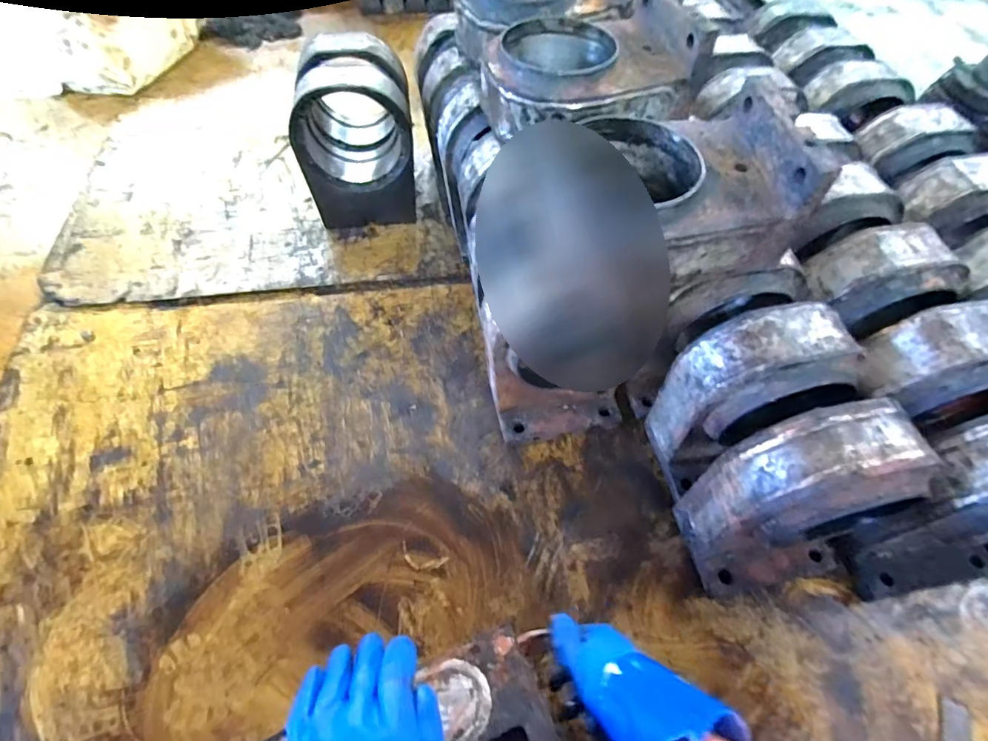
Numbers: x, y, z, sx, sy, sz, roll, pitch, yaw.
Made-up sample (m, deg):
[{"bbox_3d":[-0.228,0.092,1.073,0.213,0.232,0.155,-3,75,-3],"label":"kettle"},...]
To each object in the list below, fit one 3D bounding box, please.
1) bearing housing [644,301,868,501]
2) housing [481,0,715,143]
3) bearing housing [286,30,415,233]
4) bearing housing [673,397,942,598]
[{"bbox_3d":[0.363,0.046,0.709,0.217,0.283,0.124,-9,57,-8],"label":"bearing housing"},{"bbox_3d":[0.142,-0.467,0.770,0.308,0.120,0.211,-15,58,-12],"label":"housing"},{"bbox_3d":[-0.286,-0.491,1.061,0.214,0.305,0.221,-5,58,-5],"label":"bearing housing"},{"bbox_3d":[0.388,0.175,0.643,0.209,0.307,0.135,-10,58,-8],"label":"bearing housing"}]

